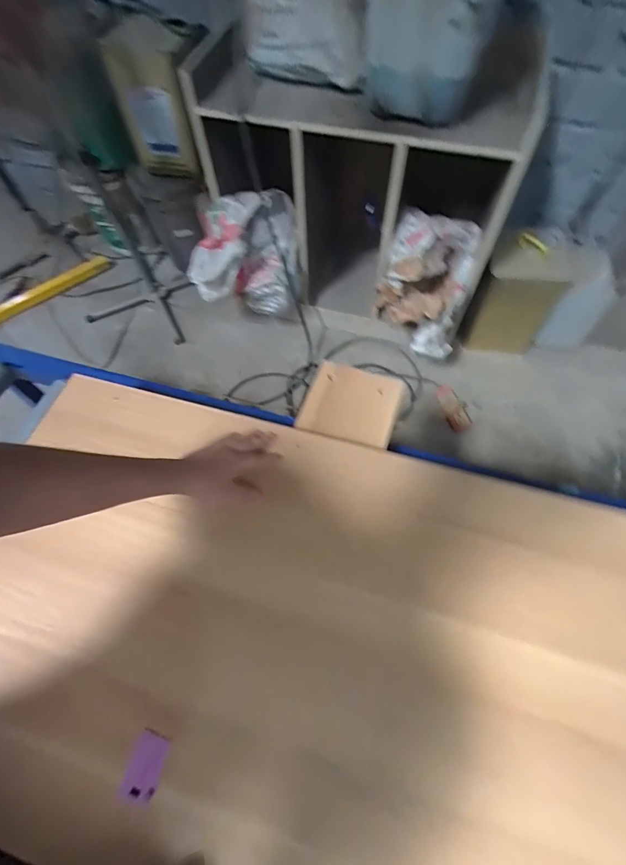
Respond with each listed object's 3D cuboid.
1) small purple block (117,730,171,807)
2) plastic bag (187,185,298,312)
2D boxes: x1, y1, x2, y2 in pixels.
[{"bbox_3d":[-0.185,0.368,0.446,0.039,0.004,0.059,12,63,8],"label":"small purple block"},{"bbox_3d":[-0.234,-0.570,1.342,0.352,0.332,0.217,12,63,8],"label":"plastic bag"}]

